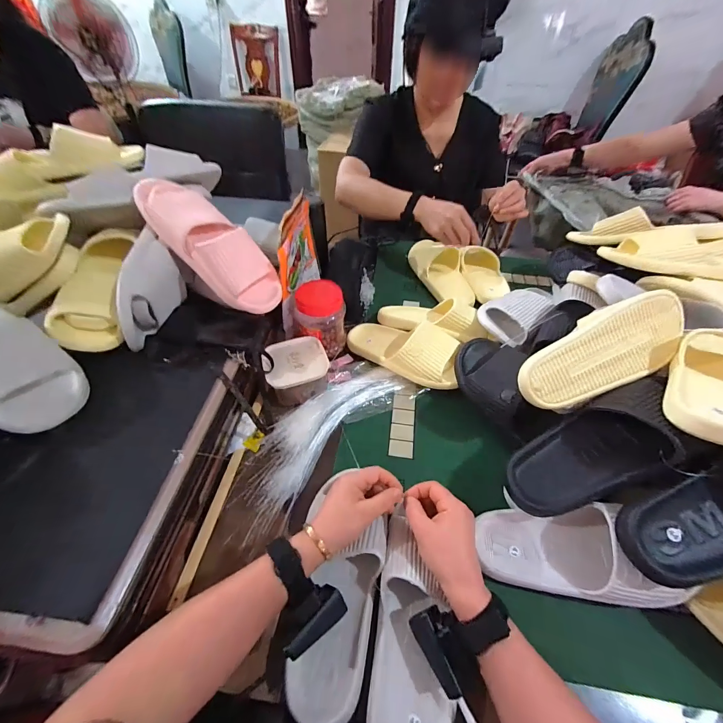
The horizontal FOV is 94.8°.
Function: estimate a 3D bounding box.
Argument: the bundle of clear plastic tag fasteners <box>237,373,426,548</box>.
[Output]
[{"bbox_3d":[-0.060,0.117,0.555,0.120,0.027,0.350,37,58,27],"label":"bundle of clear plastic tag fasteners"}]

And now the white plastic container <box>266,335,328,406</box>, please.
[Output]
[{"bbox_3d":[-0.117,0.016,0.608,0.109,0.058,0.107,-16,51,-15],"label":"white plastic container"}]

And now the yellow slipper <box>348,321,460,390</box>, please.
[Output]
[{"bbox_3d":[0.082,-0.033,0.643,0.238,0.075,0.105,21,50,34],"label":"yellow slipper"}]

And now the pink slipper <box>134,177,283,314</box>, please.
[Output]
[{"bbox_3d":[-0.243,-0.198,0.541,0.285,0.069,0.101,44,57,-1],"label":"pink slipper"}]

